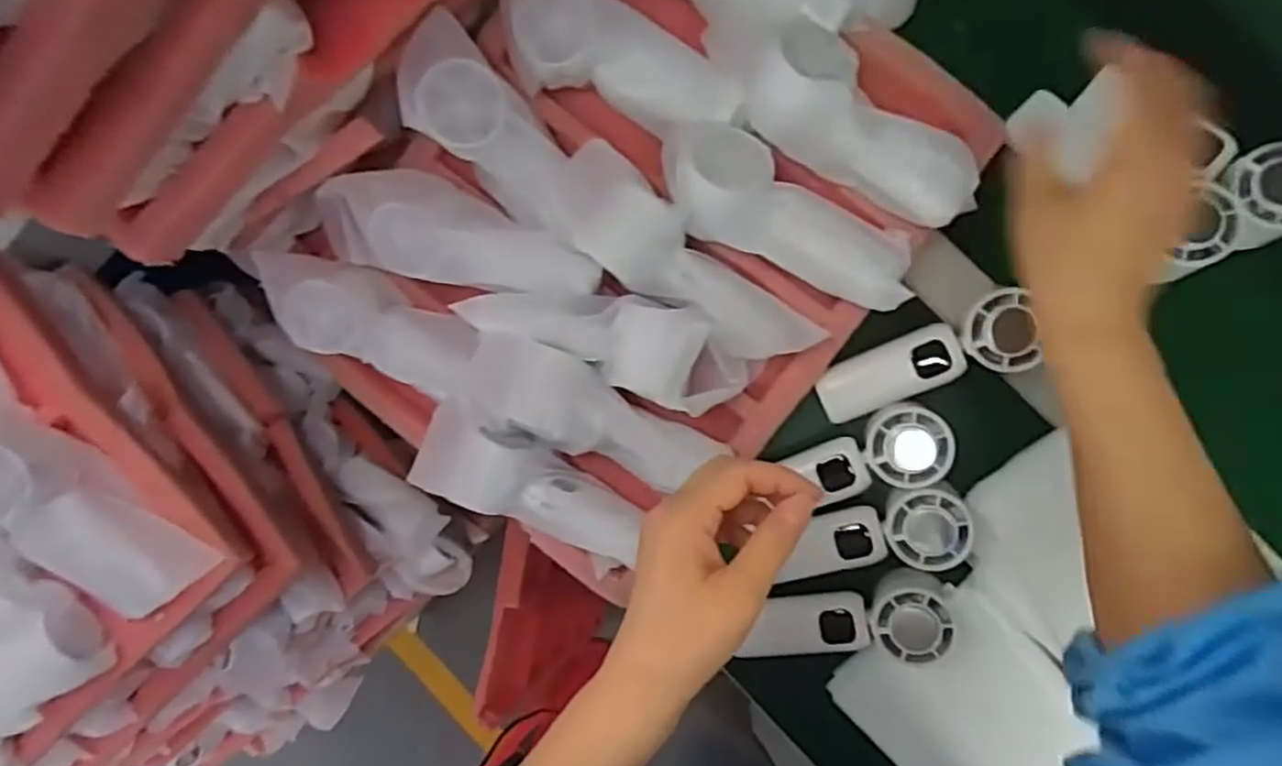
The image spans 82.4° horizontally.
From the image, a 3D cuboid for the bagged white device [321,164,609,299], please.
[{"bbox_3d":[-0.128,-0.100,0.489,0.195,0.045,0.064,11,95,9],"label":"bagged white device"}]

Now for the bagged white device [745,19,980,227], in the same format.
[{"bbox_3d":[0.140,-0.159,0.467,0.155,0.038,0.072,43,98,5],"label":"bagged white device"}]

